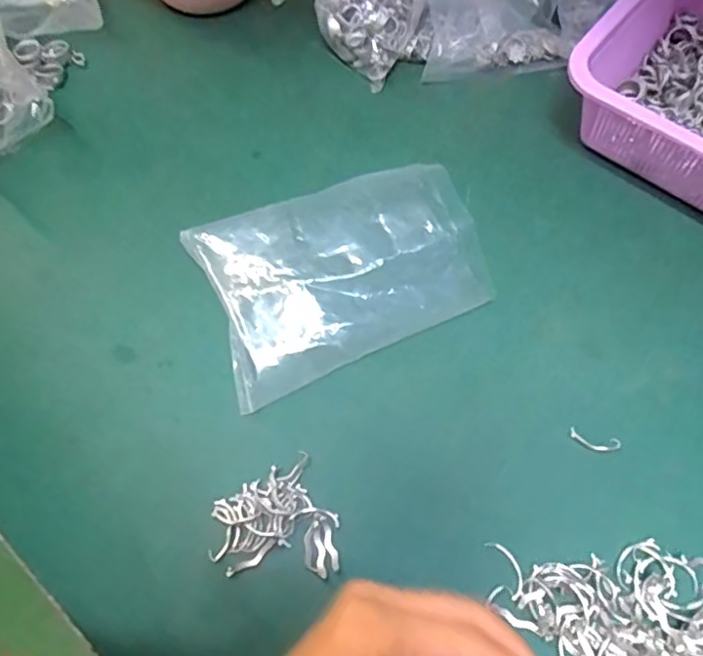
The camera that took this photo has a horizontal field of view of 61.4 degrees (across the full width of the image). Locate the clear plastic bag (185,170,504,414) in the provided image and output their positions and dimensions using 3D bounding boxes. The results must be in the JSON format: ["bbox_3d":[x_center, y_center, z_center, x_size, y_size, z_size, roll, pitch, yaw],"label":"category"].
[{"bbox_3d":[-0.011,-0.047,0.421,0.194,0.053,0.137,-24,67,-11],"label":"clear plastic bag"}]

